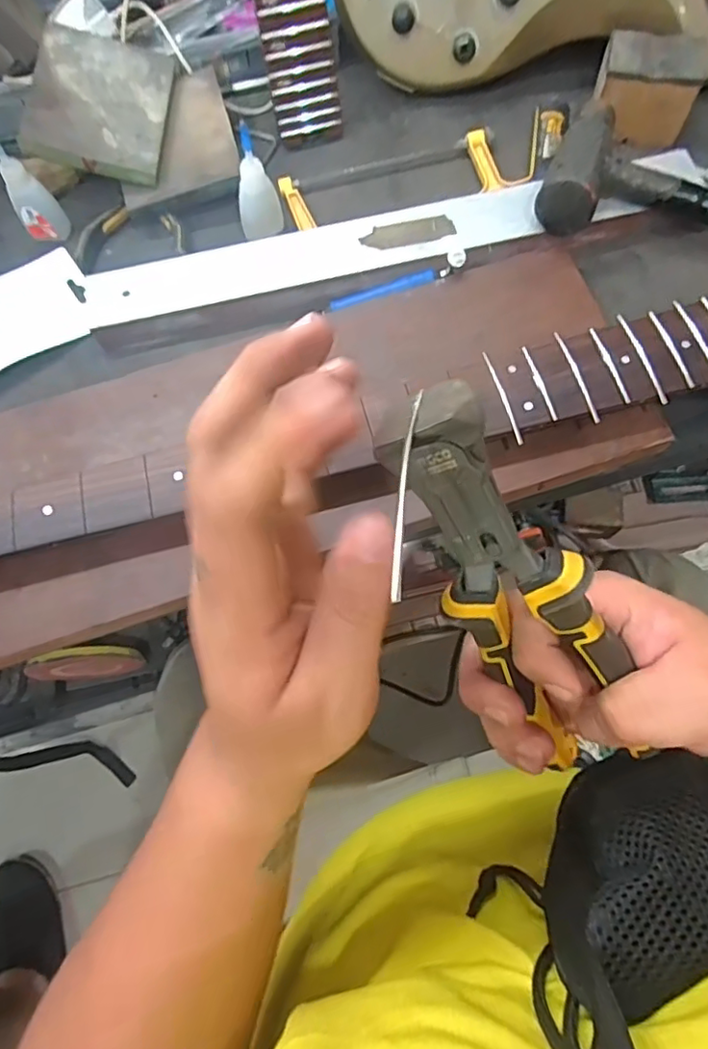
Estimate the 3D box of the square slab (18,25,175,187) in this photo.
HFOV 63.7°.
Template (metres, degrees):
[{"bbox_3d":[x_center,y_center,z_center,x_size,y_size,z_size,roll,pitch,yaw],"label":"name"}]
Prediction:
[{"bbox_3d":[-0.198,-0.331,0.447,0.096,0.010,0.119,7,77,-17],"label":"square slab"}]

